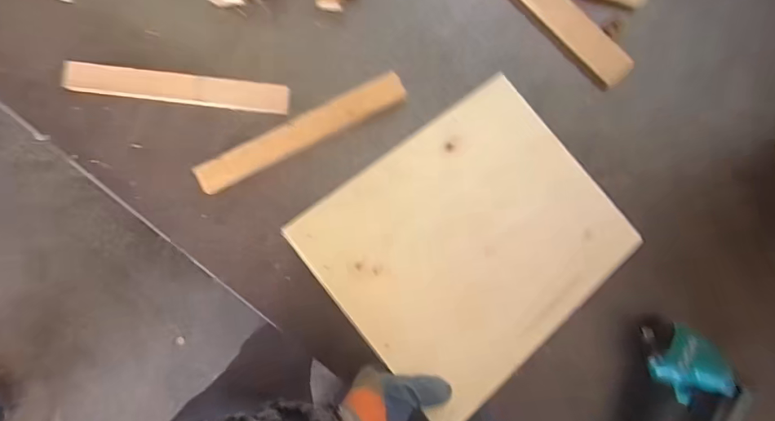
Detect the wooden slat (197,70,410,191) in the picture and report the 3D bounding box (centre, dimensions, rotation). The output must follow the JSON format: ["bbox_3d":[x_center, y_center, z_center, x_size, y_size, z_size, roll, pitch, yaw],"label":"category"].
[{"bbox_3d":[-0.110,-0.103,0.603,0.284,0.012,0.043,-27,85,-4],"label":"wooden slat"}]

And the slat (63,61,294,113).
[{"bbox_3d":[-0.276,-0.161,0.614,0.286,0.018,0.038,6,84,-1],"label":"slat"}]

